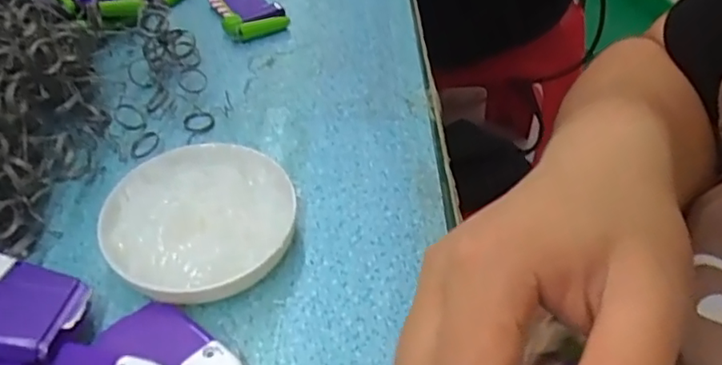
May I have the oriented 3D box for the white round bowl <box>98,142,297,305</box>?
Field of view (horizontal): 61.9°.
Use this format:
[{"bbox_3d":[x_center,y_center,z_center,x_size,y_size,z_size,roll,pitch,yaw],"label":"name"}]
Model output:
[{"bbox_3d":[-0.078,0.019,0.294,0.088,0.025,0.090,-1,46,1],"label":"white round bowl"}]

